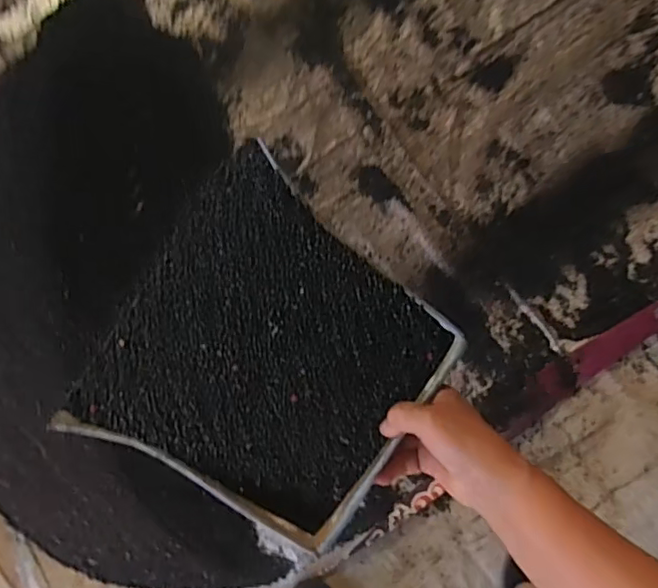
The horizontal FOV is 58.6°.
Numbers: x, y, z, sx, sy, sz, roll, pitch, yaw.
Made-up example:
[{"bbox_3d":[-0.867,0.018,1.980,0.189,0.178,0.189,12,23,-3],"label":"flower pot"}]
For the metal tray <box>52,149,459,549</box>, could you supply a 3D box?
[{"bbox_3d":[-0.046,0.049,0.459,0.238,0.039,0.230,36,91,4],"label":"metal tray"}]

